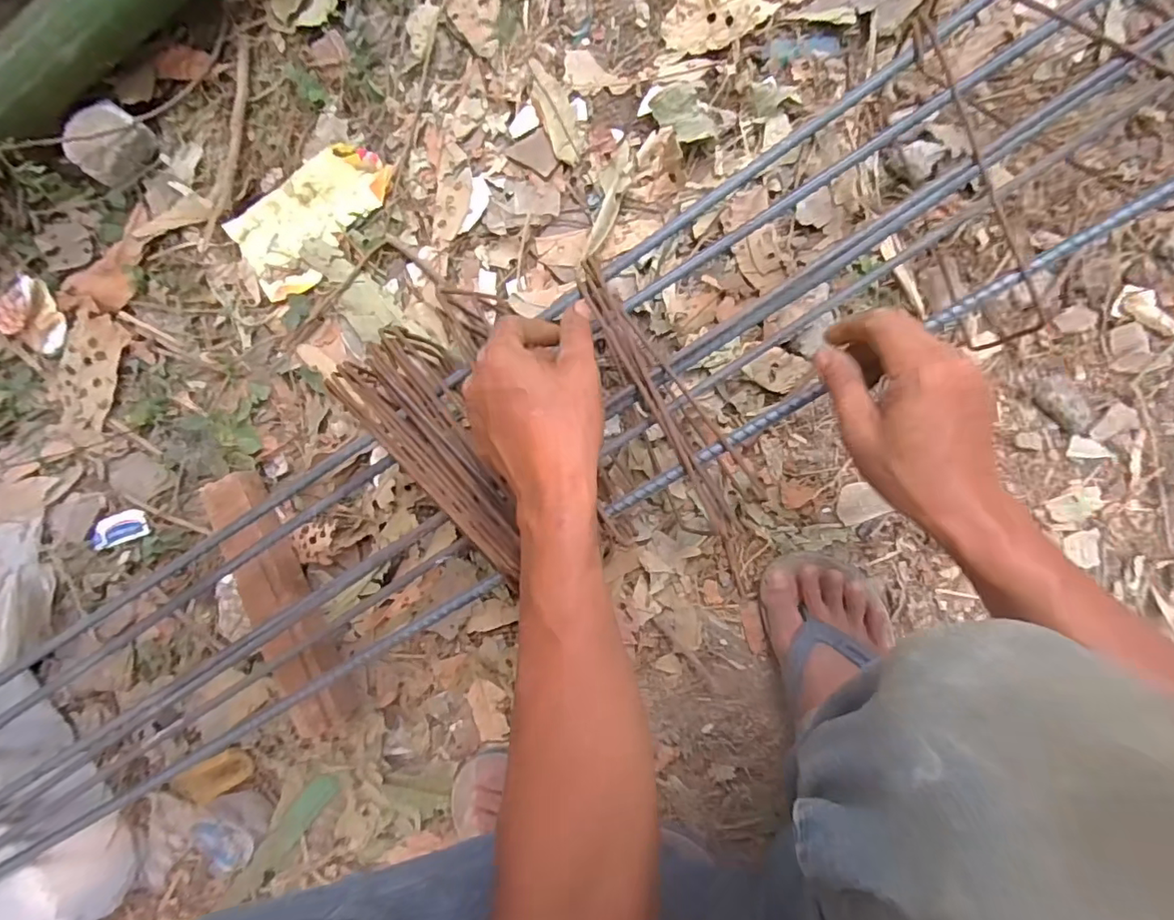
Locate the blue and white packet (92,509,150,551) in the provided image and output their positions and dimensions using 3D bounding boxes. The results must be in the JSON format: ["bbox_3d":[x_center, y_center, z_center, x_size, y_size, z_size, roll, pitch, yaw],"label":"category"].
[{"bbox_3d":[-0.524,0.076,0.623,0.076,0.014,0.036,-18,88,8],"label":"blue and white packet"}]

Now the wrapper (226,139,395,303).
[{"bbox_3d":[-0.293,-0.262,0.599,0.182,0.015,0.105,-34,86,7],"label":"wrapper"}]

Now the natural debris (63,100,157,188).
[{"bbox_3d":[-0.500,-0.334,0.582,0.055,0.049,0.081,33,93,6],"label":"natural debris"}]

